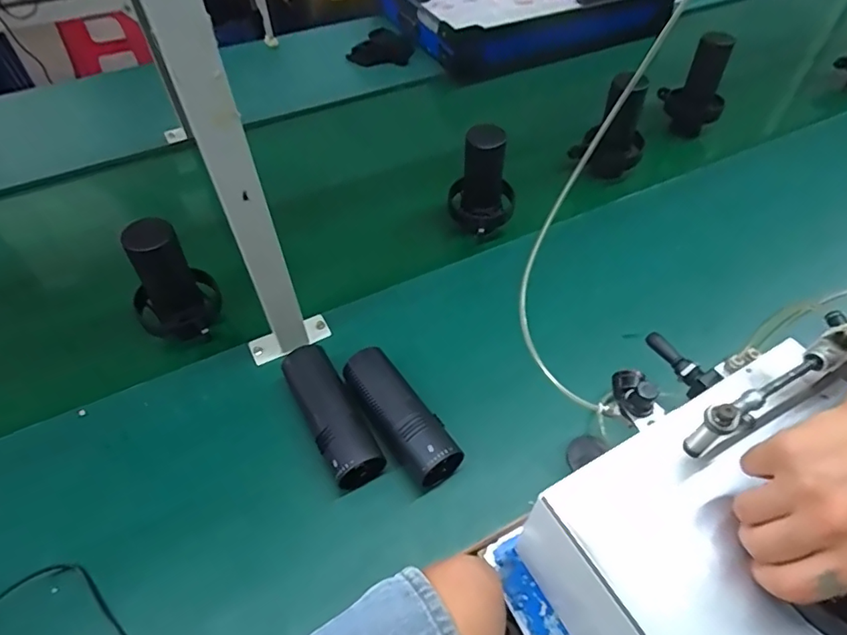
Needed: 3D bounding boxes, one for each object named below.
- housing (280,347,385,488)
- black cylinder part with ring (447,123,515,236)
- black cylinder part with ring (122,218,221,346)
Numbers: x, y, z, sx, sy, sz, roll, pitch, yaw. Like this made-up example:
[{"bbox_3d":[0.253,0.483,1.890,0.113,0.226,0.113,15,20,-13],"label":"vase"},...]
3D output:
[{"bbox_3d":[-0.103,0.108,0.572,0.056,0.052,0.163,-26,56,-18],"label":"housing"},{"bbox_3d":[0.092,-0.204,0.740,0.075,0.160,0.080,-22,55,-16],"label":"black cylinder part with ring"},{"bbox_3d":[-0.307,-0.034,0.619,0.096,0.165,0.099,-22,55,-16],"label":"black cylinder part with ring"}]

